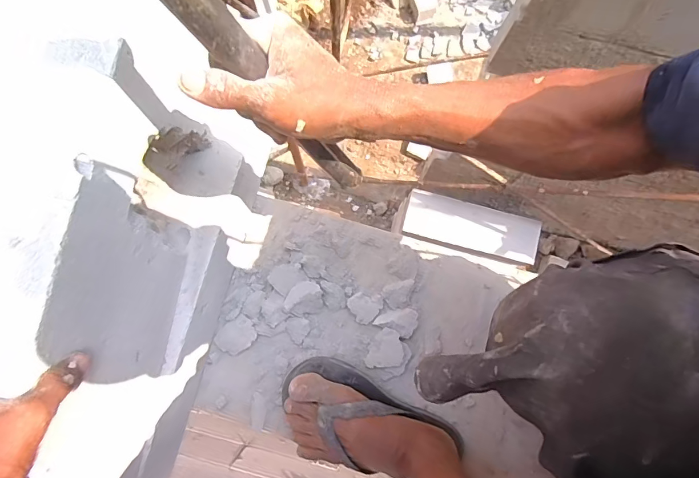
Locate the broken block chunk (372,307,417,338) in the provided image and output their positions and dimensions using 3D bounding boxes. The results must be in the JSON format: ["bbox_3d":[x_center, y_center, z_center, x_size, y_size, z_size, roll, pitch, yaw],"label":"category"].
[{"bbox_3d":[0.064,0.105,0.530,0.049,0.011,0.037,26,79,4],"label":"broken block chunk"}]

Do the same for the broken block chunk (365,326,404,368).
[{"bbox_3d":[0.048,0.143,0.523,0.045,0.014,0.050,10,78,1],"label":"broken block chunk"}]

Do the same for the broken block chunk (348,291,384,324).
[{"bbox_3d":[0.023,0.088,0.537,0.043,0.009,0.039,-31,81,-7],"label":"broken block chunk"}]

